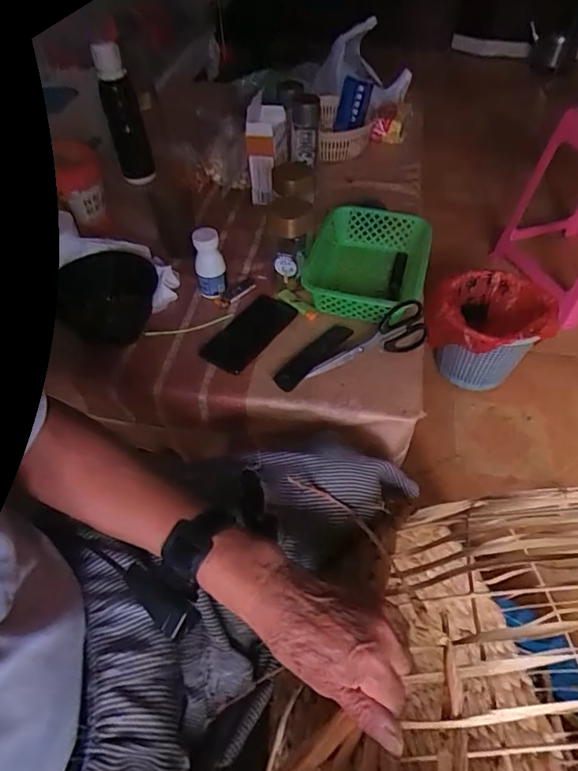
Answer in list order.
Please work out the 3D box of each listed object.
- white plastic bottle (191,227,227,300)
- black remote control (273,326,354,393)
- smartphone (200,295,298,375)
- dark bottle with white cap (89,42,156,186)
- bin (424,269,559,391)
[{"bbox_3d":[-0.128,-0.192,0.750,0.048,0.107,0.037,-12,52,-8],"label":"white plastic bottle"},{"bbox_3d":[0.036,-0.044,0.687,0.146,0.012,0.042,-37,59,-25],"label":"black remote control"},{"bbox_3d":[-0.061,-0.083,0.730,0.074,0.014,0.160,26,56,24],"label":"smartphone"},{"bbox_3d":[-0.330,-0.532,0.937,0.070,0.262,0.081,-18,50,-11],"label":"dark bottle with white cap"},{"bbox_3d":[0.480,-0.130,1.121,0.222,0.245,0.225,-1,51,1],"label":"bin"}]

